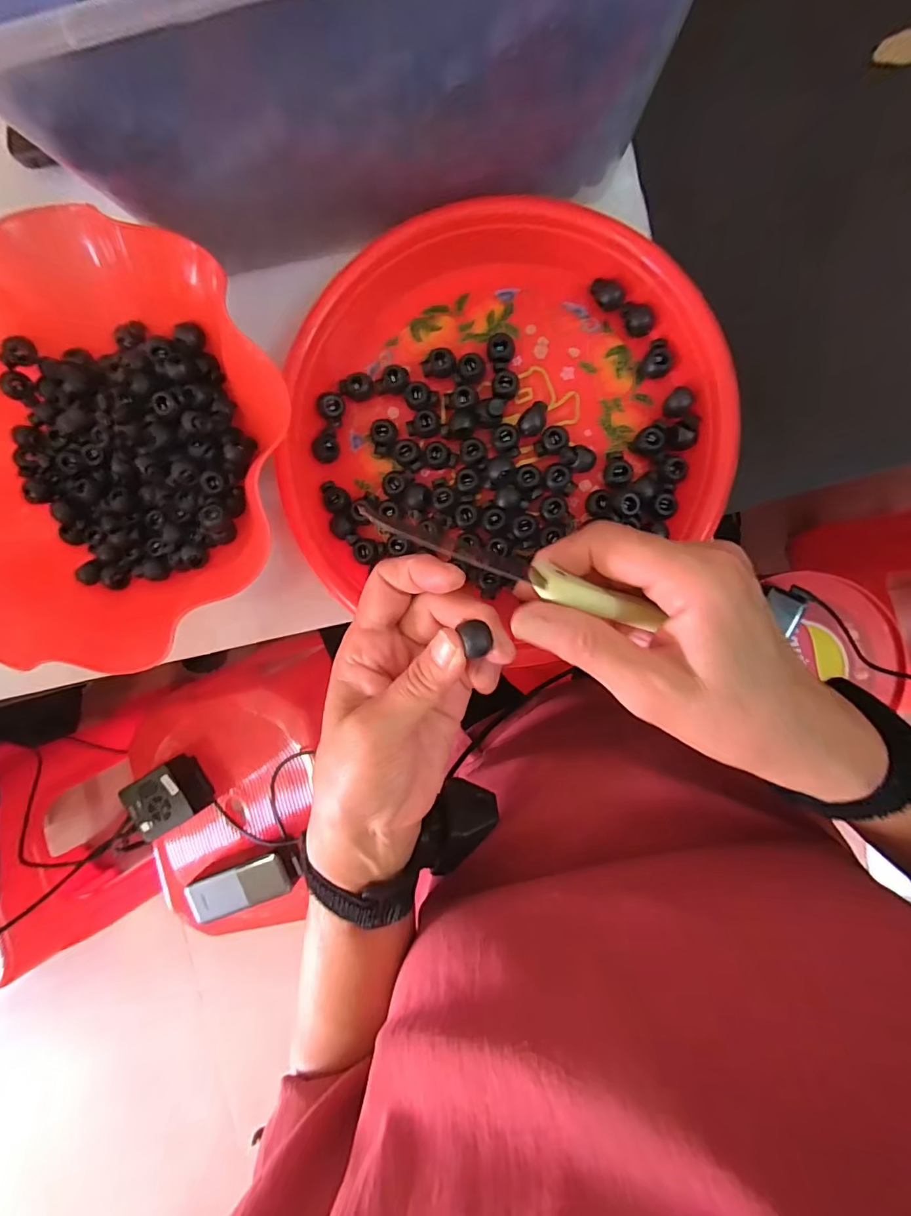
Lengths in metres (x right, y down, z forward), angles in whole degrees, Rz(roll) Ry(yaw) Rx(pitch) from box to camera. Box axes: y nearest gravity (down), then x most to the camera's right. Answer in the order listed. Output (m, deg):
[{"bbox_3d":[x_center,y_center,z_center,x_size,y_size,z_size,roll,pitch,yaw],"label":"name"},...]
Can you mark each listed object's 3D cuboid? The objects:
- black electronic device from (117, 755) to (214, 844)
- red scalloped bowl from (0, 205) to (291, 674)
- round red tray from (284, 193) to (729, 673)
[{"bbox_3d":[-0.360,0.236,0.619,0.087,0.038,0.074,-32,89,7],"label":"black electronic device"},{"bbox_3d":[-0.206,-0.086,0.287,0.208,0.072,0.227,21,95,5],"label":"red scalloped bowl"},{"bbox_3d":[0.016,-0.100,0.275,0.234,0.026,0.216,0,93,6],"label":"round red tray"}]

